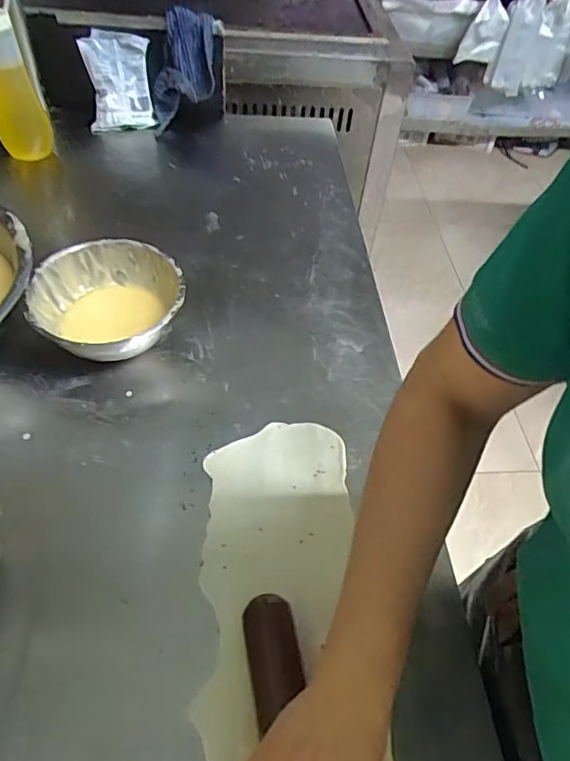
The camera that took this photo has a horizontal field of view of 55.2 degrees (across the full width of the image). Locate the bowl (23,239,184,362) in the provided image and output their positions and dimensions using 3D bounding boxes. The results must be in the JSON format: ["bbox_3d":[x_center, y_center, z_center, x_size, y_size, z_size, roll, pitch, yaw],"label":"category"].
[{"bbox_3d":[-0.201,-0.083,0.627,0.161,0.075,0.154,3,51,-4],"label":"bowl"}]

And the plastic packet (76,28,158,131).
[{"bbox_3d":[-0.280,-0.503,0.918,0.110,0.145,0.020,-5,19,-1],"label":"plastic packet"}]

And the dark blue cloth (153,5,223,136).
[{"bbox_3d":[-0.164,-0.519,0.916,0.113,0.153,0.084,2,51,-5],"label":"dark blue cloth"}]

